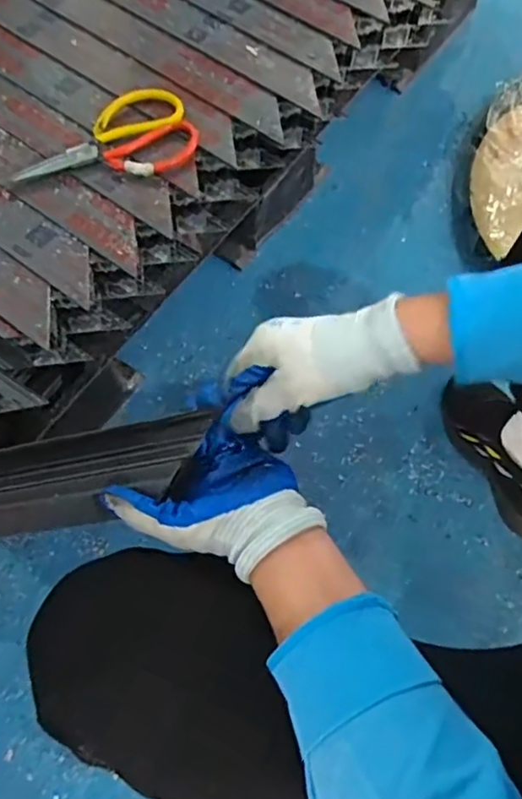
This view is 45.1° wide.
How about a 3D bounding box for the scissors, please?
[{"bbox_3d":[-0.168,-0.273,0.677,0.192,0.019,0.107,-20,71,-7],"label":"scissors"}]

